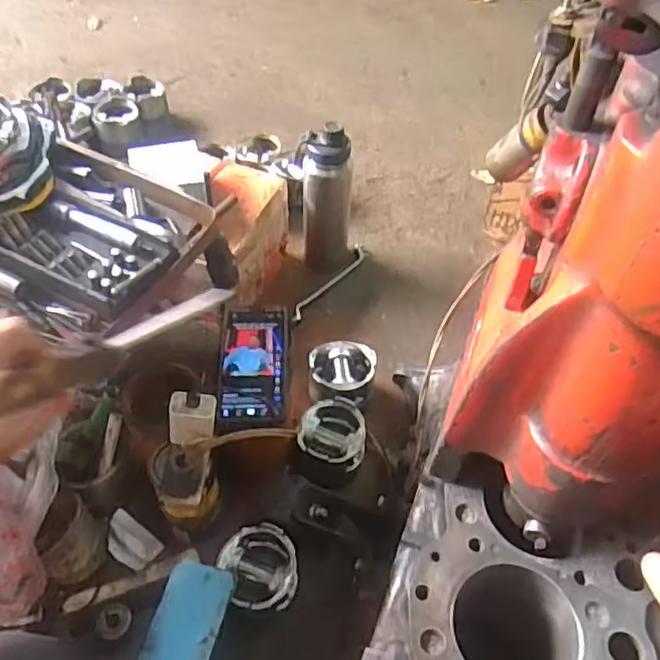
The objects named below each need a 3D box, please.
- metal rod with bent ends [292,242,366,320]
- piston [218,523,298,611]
[{"bbox_3d":[0.000,-0.084,1.097,0.029,0.012,0.218,29,56,20],"label":"metal rod with bent ends"},{"bbox_3d":[-0.083,0.280,0.742,0.083,0.062,0.090,1,51,-1],"label":"piston"}]

